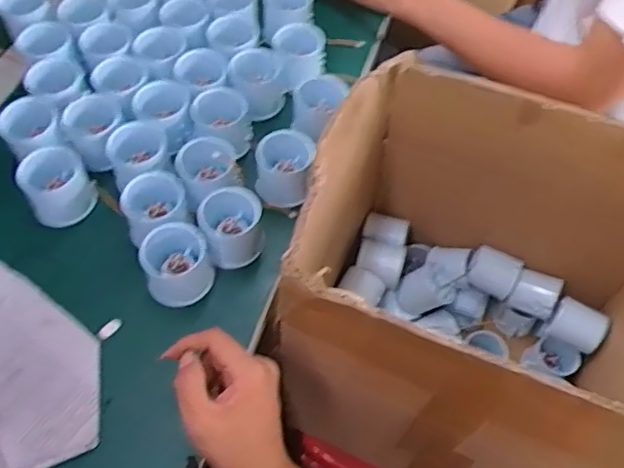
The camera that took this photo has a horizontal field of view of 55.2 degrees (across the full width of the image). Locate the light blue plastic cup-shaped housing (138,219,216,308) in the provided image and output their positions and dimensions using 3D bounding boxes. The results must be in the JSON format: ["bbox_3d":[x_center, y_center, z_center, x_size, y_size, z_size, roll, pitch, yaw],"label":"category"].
[{"bbox_3d":[-0.118,0.026,0.523,0.054,0.047,0.059,0,58,-1],"label":"light blue plastic cup-shaped housing"}]

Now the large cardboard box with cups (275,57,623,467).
[{"bbox_3d":[0.172,0.068,0.607,0.342,0.344,0.310,19,59,11],"label":"large cardboard box with cups"}]

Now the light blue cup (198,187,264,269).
[{"bbox_3d":[-0.071,-0.008,0.541,0.057,0.046,0.061,-10,59,-7],"label":"light blue cup"}]

